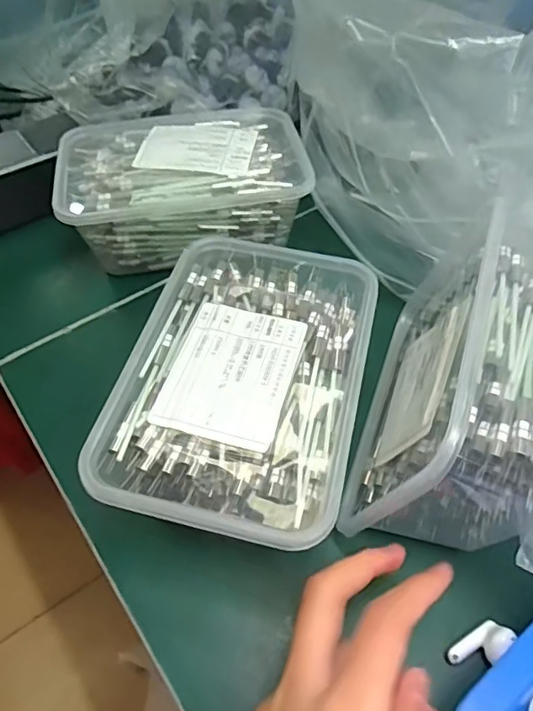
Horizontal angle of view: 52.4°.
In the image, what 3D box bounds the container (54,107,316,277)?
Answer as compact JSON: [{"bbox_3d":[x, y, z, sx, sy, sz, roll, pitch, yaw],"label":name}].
[{"bbox_3d":[-0.059,-0.124,0.400,0.169,0.059,0.122,-10,54,-7],"label":"container"}]

